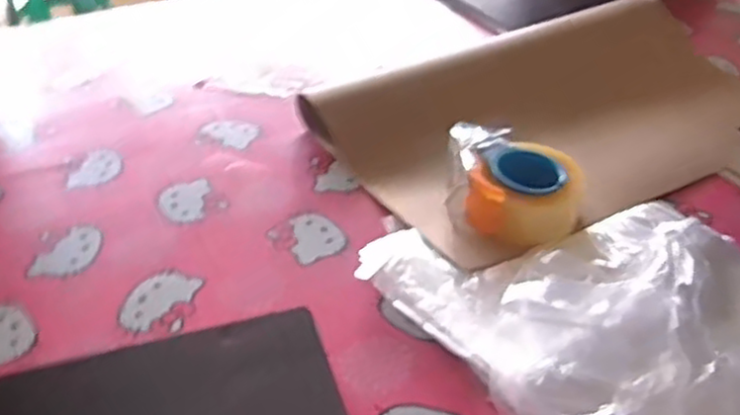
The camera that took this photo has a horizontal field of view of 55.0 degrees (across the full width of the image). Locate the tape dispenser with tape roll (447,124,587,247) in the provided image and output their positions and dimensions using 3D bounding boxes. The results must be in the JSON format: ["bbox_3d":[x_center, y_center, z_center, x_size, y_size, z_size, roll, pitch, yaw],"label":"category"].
[{"bbox_3d":[0.156,-0.026,0.788,0.158,0.055,0.132,13,41,16],"label":"tape dispenser with tape roll"}]

